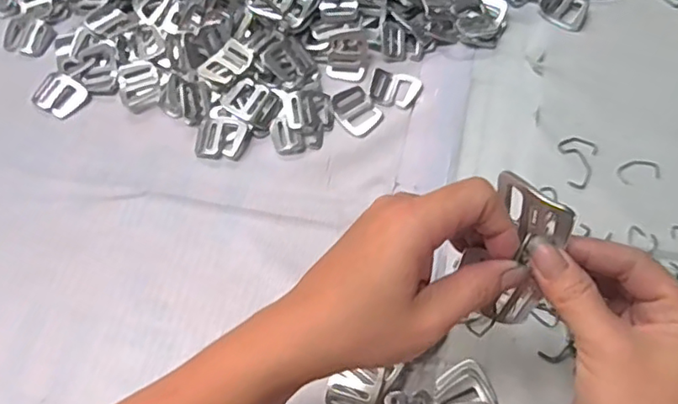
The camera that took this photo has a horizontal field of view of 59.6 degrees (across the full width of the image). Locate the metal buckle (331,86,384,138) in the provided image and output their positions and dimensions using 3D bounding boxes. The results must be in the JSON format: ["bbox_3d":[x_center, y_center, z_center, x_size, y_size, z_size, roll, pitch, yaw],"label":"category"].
[{"bbox_3d":[0.015,-0.081,0.523,0.036,0.004,0.045,-36,69,-15],"label":"metal buckle"}]

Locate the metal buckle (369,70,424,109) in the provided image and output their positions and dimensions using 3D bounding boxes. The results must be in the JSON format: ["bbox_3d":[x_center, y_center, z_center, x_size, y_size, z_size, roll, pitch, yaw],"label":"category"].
[{"bbox_3d":[0.052,-0.103,0.537,0.043,0.004,0.035,10,65,5],"label":"metal buckle"}]

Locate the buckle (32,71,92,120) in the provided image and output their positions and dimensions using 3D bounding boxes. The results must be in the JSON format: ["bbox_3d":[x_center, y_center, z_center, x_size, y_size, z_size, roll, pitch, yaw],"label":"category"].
[{"bbox_3d":[-0.250,-0.096,0.531,0.046,0.004,0.037,28,68,13],"label":"buckle"}]

